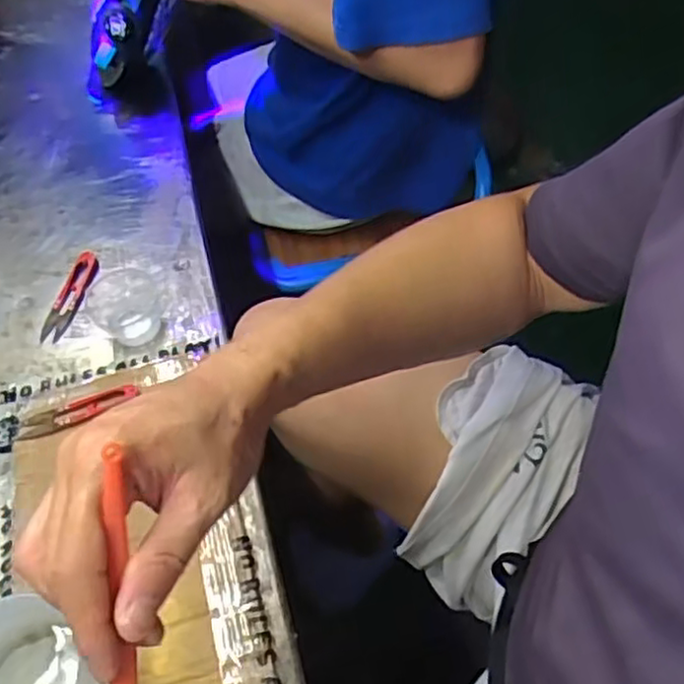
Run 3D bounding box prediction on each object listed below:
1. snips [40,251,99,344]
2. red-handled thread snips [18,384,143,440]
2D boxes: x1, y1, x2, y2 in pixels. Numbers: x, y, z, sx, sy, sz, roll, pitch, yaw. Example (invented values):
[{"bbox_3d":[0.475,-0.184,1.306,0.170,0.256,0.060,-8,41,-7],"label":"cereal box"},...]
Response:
[{"bbox_3d":[-0.258,-0.047,0.659,0.027,0.014,0.098,9,56,9],"label":"snips"},{"bbox_3d":[-0.220,0.060,0.578,0.097,0.018,0.024,-17,56,-9],"label":"red-handled thread snips"}]

